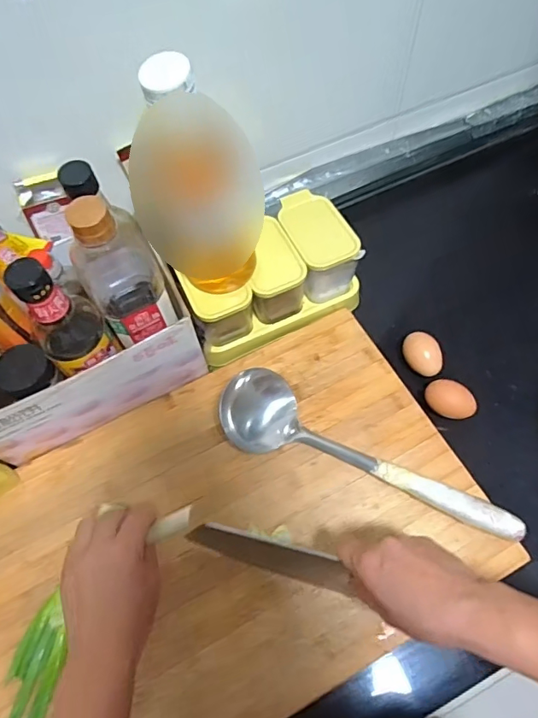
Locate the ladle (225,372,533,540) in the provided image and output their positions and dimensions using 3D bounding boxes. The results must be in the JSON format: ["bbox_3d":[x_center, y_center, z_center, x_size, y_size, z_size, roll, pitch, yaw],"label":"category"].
[{"bbox_3d":[0.106,0.101,0.516,0.330,0.064,0.087,21,64,12],"label":"ladle"}]

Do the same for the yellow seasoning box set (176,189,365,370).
[{"bbox_3d":[-0.002,-0.103,0.611,0.207,0.093,0.123,-23,63,-11],"label":"yellow seasoning box set"}]

